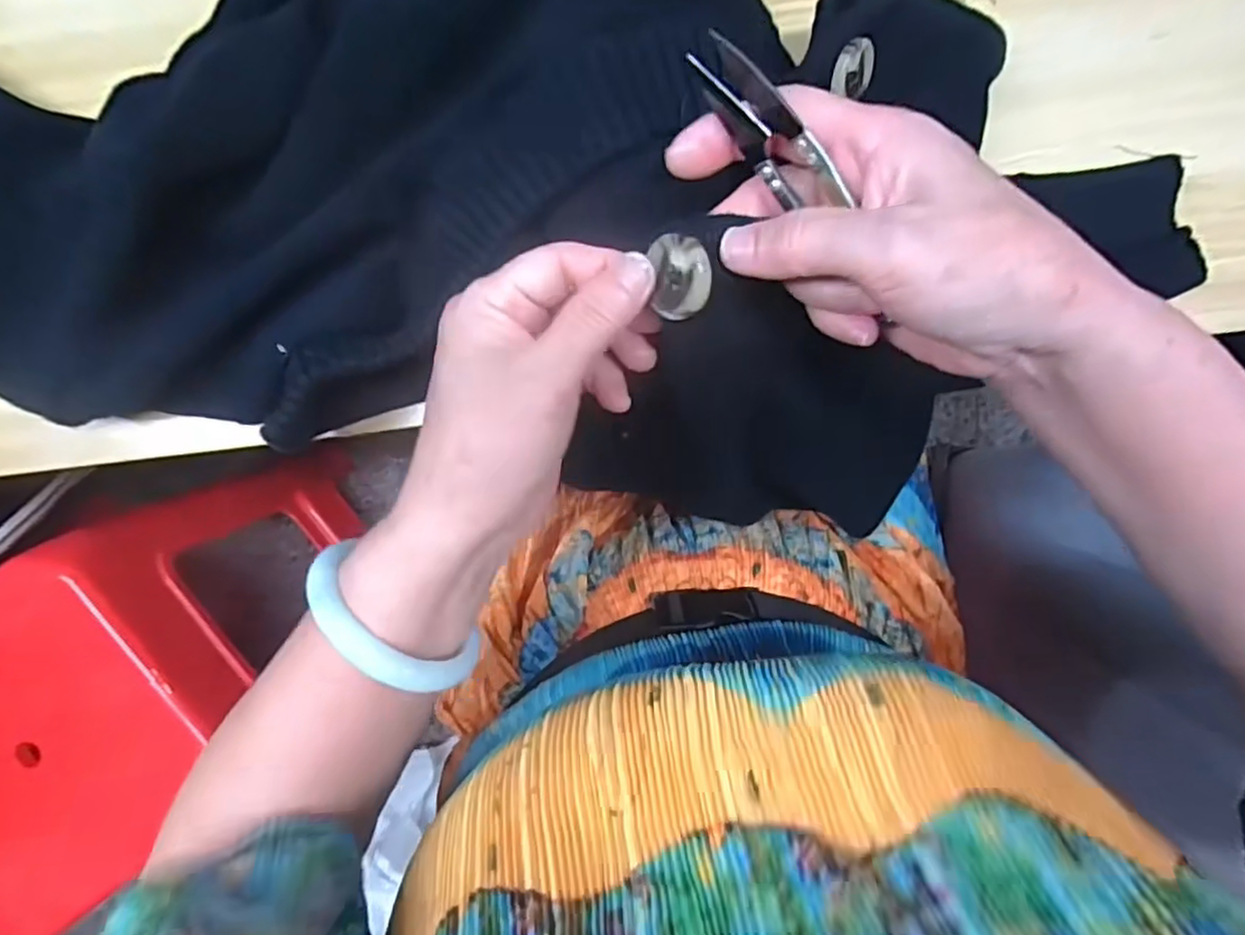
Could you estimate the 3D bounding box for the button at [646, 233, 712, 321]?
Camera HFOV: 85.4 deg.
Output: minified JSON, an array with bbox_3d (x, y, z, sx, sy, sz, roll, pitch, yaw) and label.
[{"bbox_3d":[0.018,-0.061,0.216,0.022,0.004,0.026,8,112,44],"label":"button"}]

